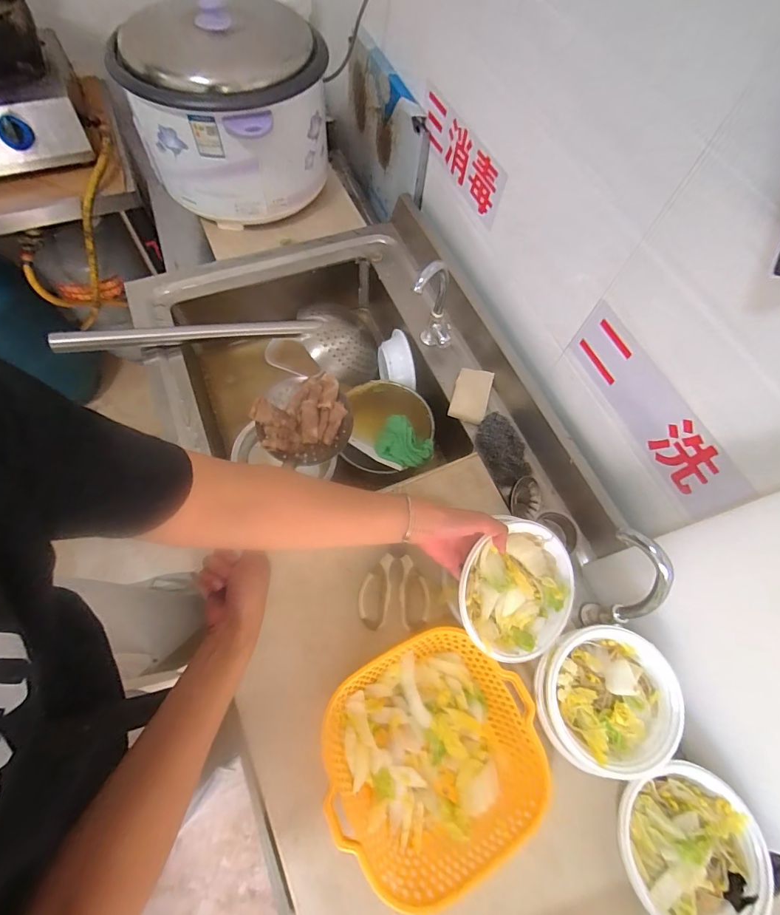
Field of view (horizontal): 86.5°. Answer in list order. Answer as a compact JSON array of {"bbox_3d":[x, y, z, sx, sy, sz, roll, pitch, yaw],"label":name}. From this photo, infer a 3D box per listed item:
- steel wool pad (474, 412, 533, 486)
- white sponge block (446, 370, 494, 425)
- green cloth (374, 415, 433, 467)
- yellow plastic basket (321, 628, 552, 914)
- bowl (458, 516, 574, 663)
[{"bbox_3d":[0.185,-0.015,0.681,0.073,0.026,0.122,-14,67,-10],"label":"steel wool pad"},{"bbox_3d":[0.140,-0.108,0.718,0.060,0.025,0.092,16,66,4],"label":"white sponge block"},{"bbox_3d":[0.029,-0.026,0.757,0.101,0.030,0.091,23,66,7],"label":"green cloth"},{"bbox_3d":[0.049,0.333,0.476,0.237,0.073,0.212,-23,69,-13],"label":"yellow plastic basket"},{"bbox_3d":[0.157,0.169,0.537,0.164,0.070,0.162,1,87,-15],"label":"bowl"}]

